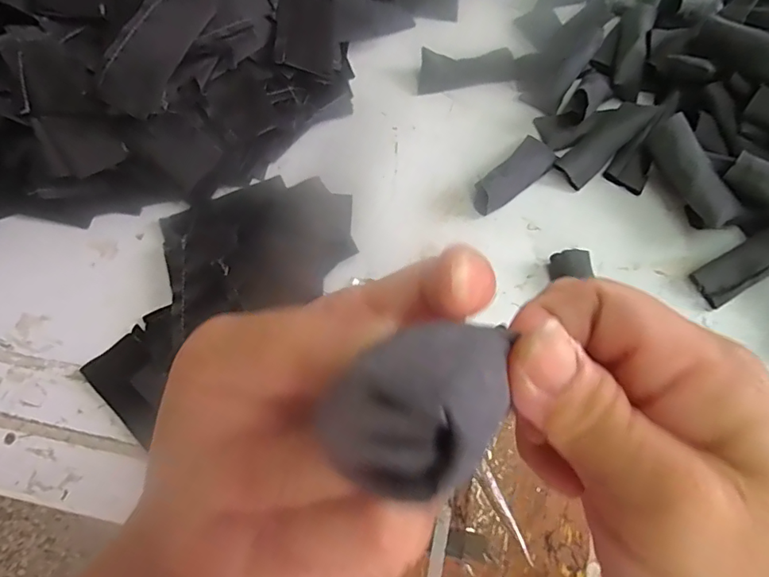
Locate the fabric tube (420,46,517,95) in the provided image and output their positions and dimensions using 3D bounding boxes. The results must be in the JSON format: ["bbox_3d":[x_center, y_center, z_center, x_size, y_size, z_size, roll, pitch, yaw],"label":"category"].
[{"bbox_3d":[0.088,-0.233,0.515,0.103,0.024,0.037,-7,66,-4],"label":"fabric tube"}]

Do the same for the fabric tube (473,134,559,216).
[{"bbox_3d":[0.125,-0.108,0.461,0.038,0.025,0.103,39,71,14],"label":"fabric tube"}]

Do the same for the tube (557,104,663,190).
[{"bbox_3d":[0.212,-0.145,0.469,0.103,0.018,0.037,-42,73,-2],"label":"tube"}]

